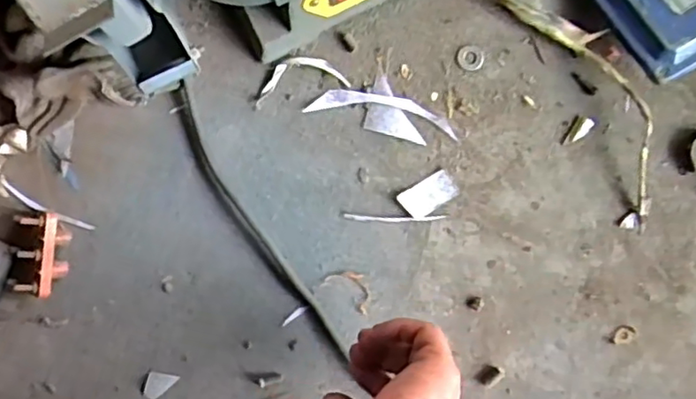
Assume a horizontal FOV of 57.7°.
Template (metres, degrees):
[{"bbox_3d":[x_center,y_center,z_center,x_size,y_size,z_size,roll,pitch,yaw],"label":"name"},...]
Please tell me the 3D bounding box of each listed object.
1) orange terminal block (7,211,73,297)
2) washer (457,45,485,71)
[{"bbox_3d":[-0.235,0.042,0.491,0.029,0.037,0.062,11,89,2],"label":"orange terminal block"},{"bbox_3d":[0.098,-0.114,0.508,0.020,0.004,0.020,0,88,1],"label":"washer"}]

